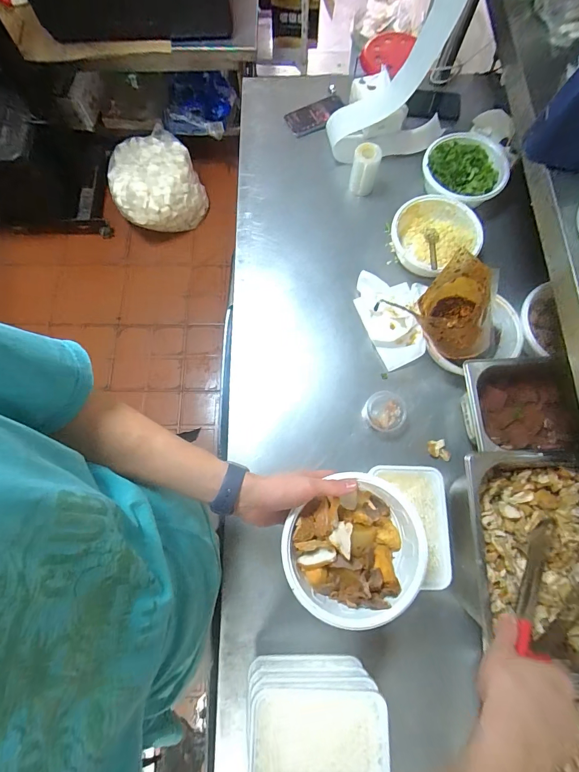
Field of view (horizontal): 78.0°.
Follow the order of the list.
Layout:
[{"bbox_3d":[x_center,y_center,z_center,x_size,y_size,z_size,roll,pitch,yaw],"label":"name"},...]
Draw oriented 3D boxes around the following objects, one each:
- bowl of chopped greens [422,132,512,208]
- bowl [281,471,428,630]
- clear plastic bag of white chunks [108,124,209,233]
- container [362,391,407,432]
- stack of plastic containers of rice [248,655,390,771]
[{"bbox_3d":[0.364,-0.446,0.751,0.169,0.051,0.176,0,73,0],"label":"bowl of chopped greens"},{"bbox_3d":[0.083,0.203,0.443,0.168,0.052,0.150,-37,77,-10],"label":"bowl"},{"bbox_3d":[-0.593,-0.890,1.607,0.382,0.251,0.387,-23,75,-7],"label":"clear plastic bag of white chunks"},{"bbox_3d":[0.167,0.046,0.632,0.068,0.038,0.071,0,73,0],"label":"container"},{"bbox_3d":[0.033,0.436,0.463,0.170,0.082,0.122,-1,73,0],"label":"stack of plastic containers of rice"}]

